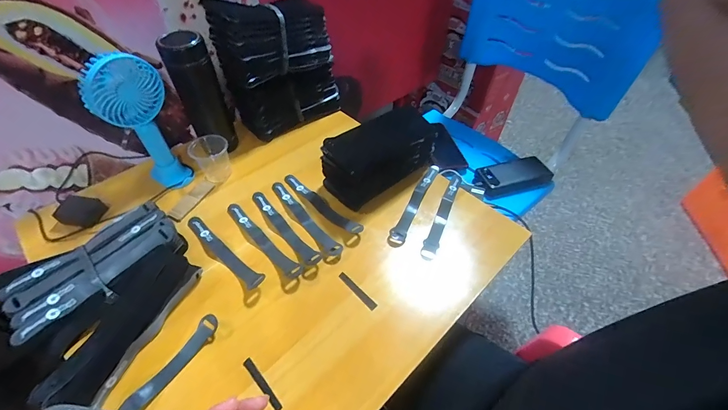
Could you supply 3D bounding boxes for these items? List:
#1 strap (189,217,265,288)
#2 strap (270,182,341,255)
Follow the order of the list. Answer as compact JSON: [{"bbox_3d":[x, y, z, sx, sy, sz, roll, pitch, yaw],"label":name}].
[{"bbox_3d":[-0.209,0.066,0.492,0.177,0.015,0.024,32,59,27],"label":"strap"},{"bbox_3d":[-0.098,0.018,0.538,0.024,0.015,0.184,-32,58,-26],"label":"strap"}]

